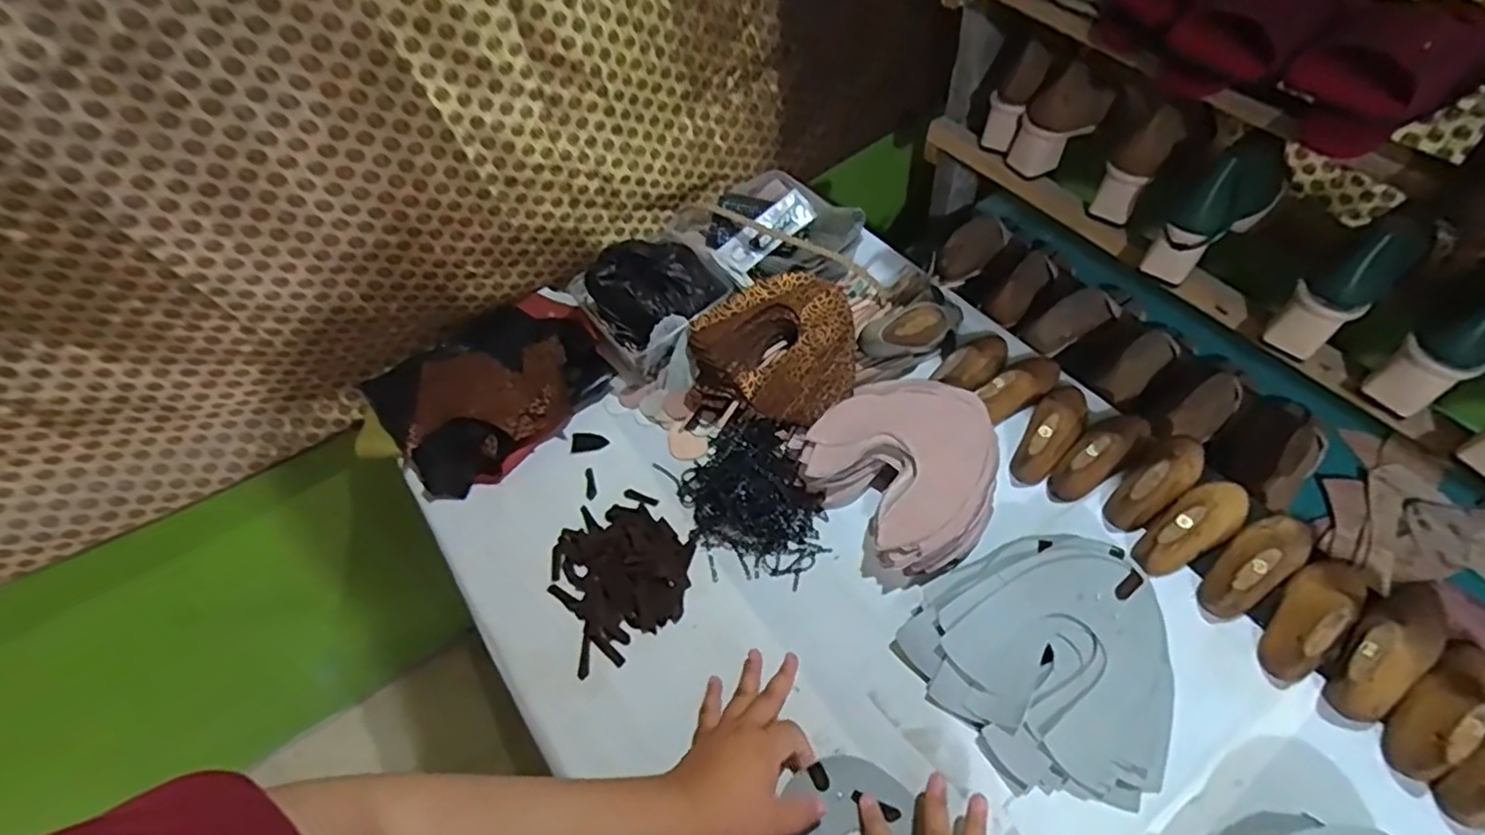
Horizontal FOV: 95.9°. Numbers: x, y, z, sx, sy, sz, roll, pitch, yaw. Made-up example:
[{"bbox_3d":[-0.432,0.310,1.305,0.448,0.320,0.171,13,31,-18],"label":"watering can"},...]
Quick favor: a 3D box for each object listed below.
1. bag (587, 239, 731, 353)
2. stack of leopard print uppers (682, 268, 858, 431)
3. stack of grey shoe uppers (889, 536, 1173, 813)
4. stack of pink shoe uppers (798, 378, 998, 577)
[{"bbox_3d":[-0.110,-0.167,0.820,0.148,0.059,0.136,-34,58,-18],"label":"bag"},{"bbox_3d":[0.039,-0.079,0.776,0.189,0.069,0.176,20,58,19],"label":"stack of leopard print uppers"},{"bbox_3d":[0.276,0.207,0.587,0.205,0.060,0.220,-36,59,-20],"label":"stack of grey shoe uppers"},{"bbox_3d":[0.178,0.053,0.700,0.184,0.069,0.184,-33,59,-19],"label":"stack of pink shoe uppers"}]

